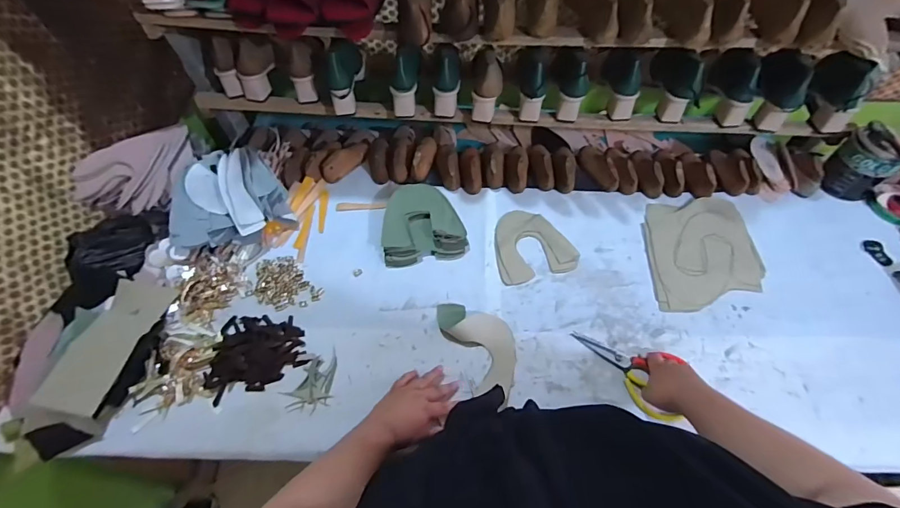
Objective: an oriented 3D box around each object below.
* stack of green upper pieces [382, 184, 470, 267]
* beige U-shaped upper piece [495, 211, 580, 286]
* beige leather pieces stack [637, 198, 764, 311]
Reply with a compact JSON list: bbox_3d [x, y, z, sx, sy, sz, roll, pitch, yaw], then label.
[{"bbox_3d":[-0.061,-0.069,0.886,0.174,0.045,0.179,-10,59,-5],"label":"stack of green upper pieces"},{"bbox_3d":[0.169,-0.025,0.879,0.162,0.012,0.163,-13,60,-7],"label":"beige U-shaped upper piece"},{"bbox_3d":[0.517,-0.008,0.854,0.217,0.012,0.260,1,59,1],"label":"beige leather pieces stack"}]

